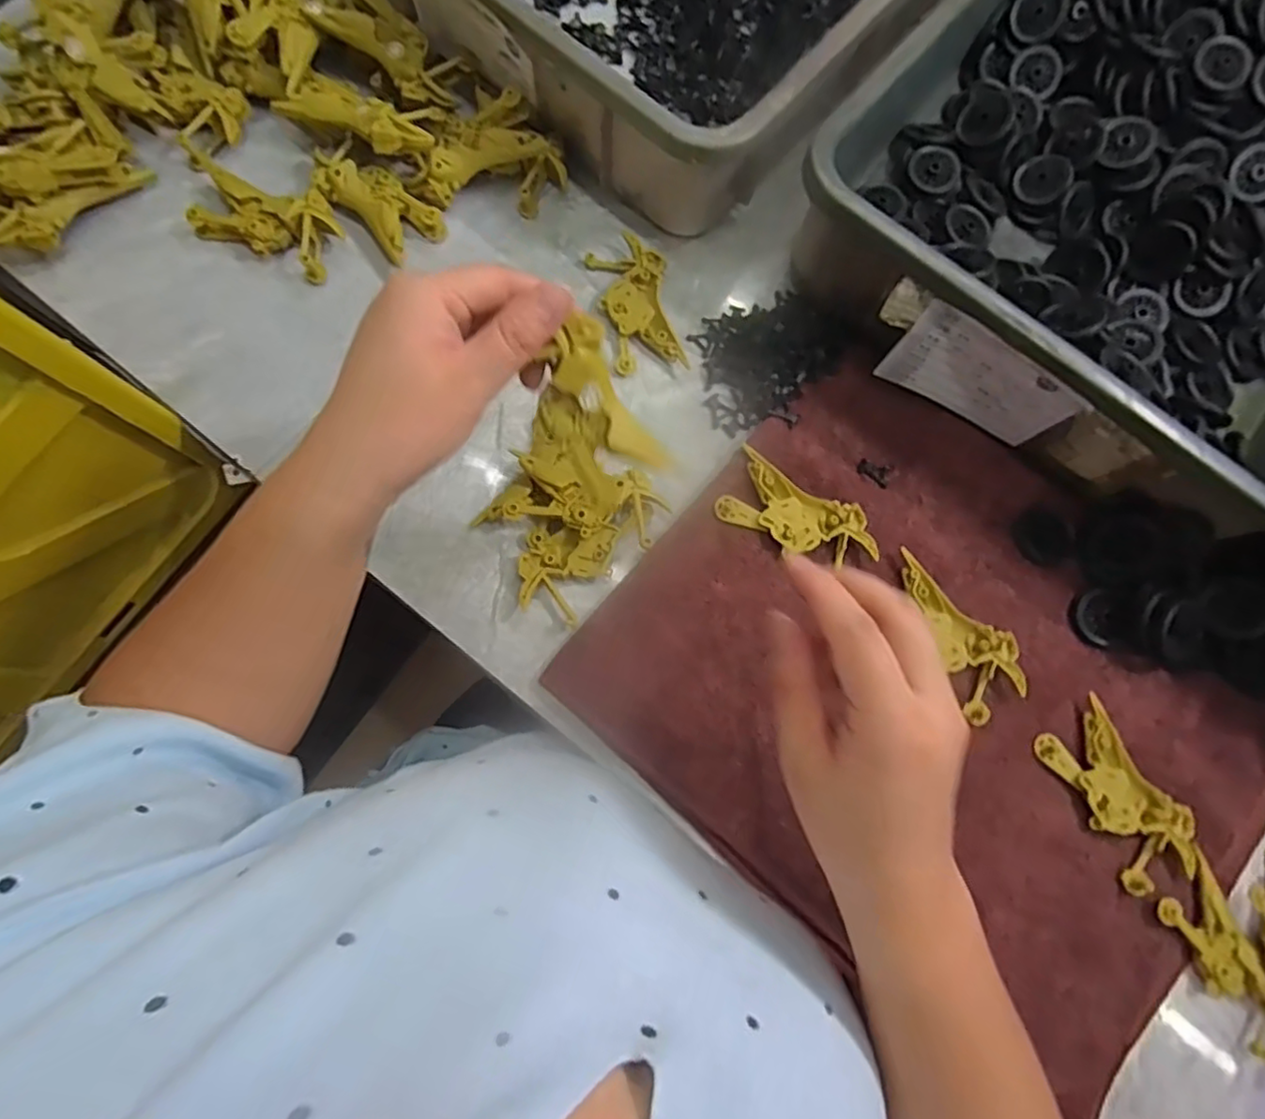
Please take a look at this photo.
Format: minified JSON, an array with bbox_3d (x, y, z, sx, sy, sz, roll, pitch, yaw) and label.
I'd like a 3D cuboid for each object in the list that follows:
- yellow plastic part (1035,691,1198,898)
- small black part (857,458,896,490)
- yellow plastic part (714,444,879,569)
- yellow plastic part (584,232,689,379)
[{"bbox_3d":[0.288,0.138,0.377,0.051,0.011,0.102,-28,81,-6],"label":"yellow plastic part"},{"bbox_3d":[0.161,-0.059,0.419,0.022,0.004,0.017,31,80,5],"label":"small black part"},{"bbox_3d":[0.107,-0.027,0.406,0.099,0.010,0.050,27,79,4],"label":"yellow plastic part"},{"bbox_3d":[0.003,-0.173,0.437,0.049,0.011,0.094,-15,79,-4],"label":"yellow plastic part"}]

